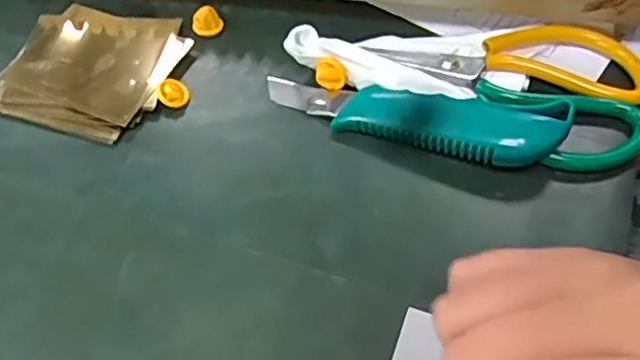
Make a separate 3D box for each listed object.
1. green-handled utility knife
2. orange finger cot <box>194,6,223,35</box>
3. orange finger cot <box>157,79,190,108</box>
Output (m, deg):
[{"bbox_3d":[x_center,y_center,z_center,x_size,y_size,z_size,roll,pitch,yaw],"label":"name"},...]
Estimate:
[{"bbox_3d":[0.051,-0.042,0.380,0.174,0.027,0.039,17,57,14],"label":"green-handled utility knife"},{"bbox_3d":[-0.077,-0.108,0.441,0.020,0.017,0.013,-13,55,-7],"label":"orange finger cot"},{"bbox_3d":[-0.092,-0.054,0.403,0.019,0.010,0.019,-1,54,1],"label":"orange finger cot"}]

